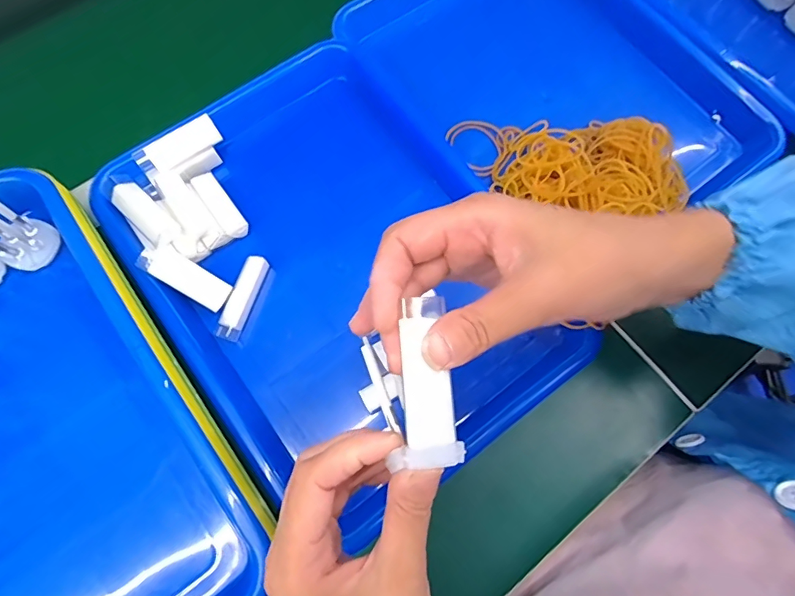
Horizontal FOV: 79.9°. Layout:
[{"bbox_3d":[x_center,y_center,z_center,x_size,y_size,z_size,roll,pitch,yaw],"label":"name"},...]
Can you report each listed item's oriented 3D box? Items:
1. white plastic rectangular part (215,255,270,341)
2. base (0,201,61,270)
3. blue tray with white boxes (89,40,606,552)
[{"bbox_3d":[-0.114,0.000,0.351,0.017,0.012,0.064,20,73,5],"label":"white plastic rectangular part"},{"bbox_3d":[-0.257,-0.045,0.309,0.039,0.052,0.034,26,74,7],"label":"base"},{"bbox_3d":[-0.048,-0.024,0.367,0.245,0.046,0.322,-35,77,-12],"label":"blue tray with white boxes"}]

